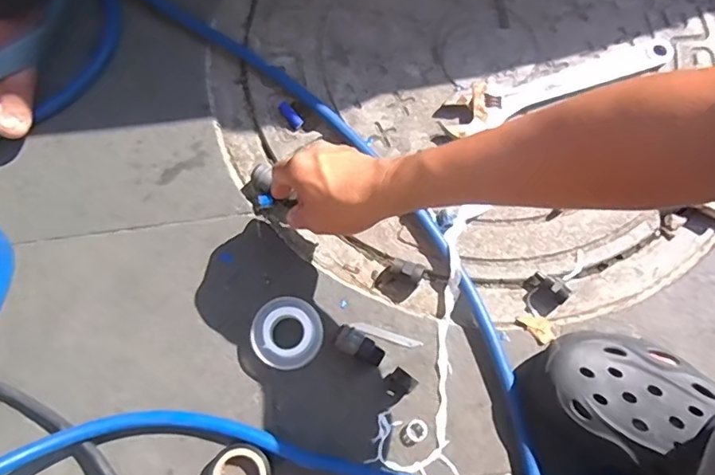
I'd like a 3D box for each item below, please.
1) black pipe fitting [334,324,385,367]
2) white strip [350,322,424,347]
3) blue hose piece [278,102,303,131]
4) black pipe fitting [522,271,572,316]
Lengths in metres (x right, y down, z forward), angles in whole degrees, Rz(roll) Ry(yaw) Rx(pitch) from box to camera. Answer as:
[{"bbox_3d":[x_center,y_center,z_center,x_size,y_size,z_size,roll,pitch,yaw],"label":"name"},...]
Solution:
[{"bbox_3d":[0.003,0.107,0.533,0.051,0.024,0.024,25,74,8],"label":"black pipe fitting"},{"bbox_3d":[0.030,0.101,0.552,0.074,0.004,0.010,17,73,6],"label":"white strip"},{"bbox_3d":[-0.078,-0.143,0.620,0.016,0.010,0.036,-40,90,-11],"label":"blue hose piece"},{"bbox_3d":[0.195,0.059,0.558,0.040,0.024,0.039,-42,76,-12],"label":"black pipe fitting"}]

